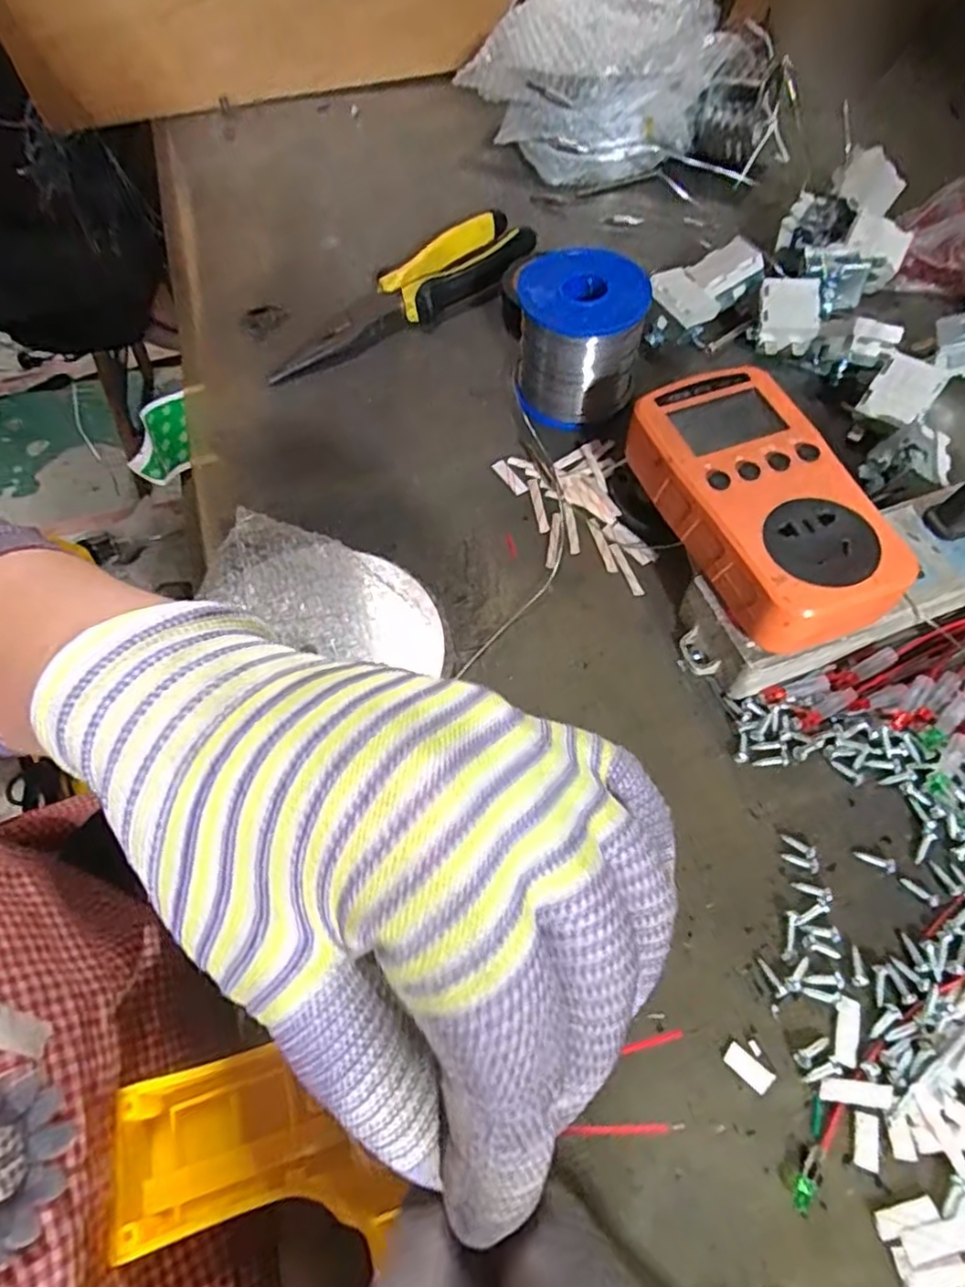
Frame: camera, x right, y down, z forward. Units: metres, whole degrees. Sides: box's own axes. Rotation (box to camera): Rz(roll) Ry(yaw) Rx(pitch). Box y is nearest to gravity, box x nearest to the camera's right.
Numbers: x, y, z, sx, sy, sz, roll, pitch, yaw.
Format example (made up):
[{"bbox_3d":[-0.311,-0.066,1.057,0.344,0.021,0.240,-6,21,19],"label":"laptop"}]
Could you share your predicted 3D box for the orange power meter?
[{"bbox_3d":[0.113,-0.061,0.275,0.069,0.028,0.127,-17,64,-7],"label":"orange power meter"}]

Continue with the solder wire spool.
[{"bbox_3d":[0.051,-0.163,0.354,0.063,0.062,0.064,-3,63,0],"label":"solder wire spool"}]

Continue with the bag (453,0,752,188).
[{"bbox_3d":[0.079,-0.425,0.487,0.190,0.078,0.181,-12,63,-4],"label":"bag"}]

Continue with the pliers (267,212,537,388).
[{"bbox_3d":[-0.052,-0.218,0.416,0.194,0.023,0.051,-33,66,-14],"label":"pliers"}]

